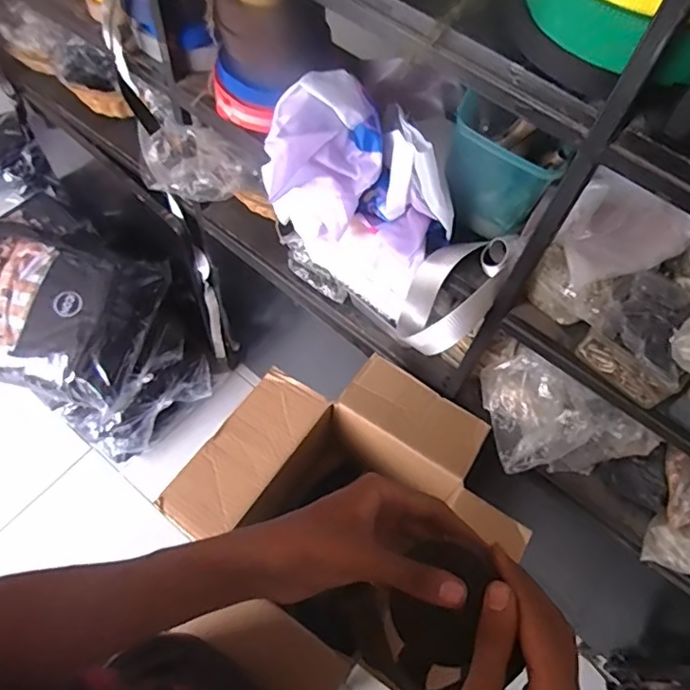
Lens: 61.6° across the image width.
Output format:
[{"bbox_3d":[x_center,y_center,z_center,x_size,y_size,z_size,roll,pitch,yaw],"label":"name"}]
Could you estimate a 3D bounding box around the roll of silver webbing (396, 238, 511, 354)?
[{"bbox_3d":[0.128,-0.053,0.727,0.101,0.150,0.105,2,61,-3],"label":"roll of silver webbing"}]

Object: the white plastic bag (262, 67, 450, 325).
[{"bbox_3d":[0.015,-0.195,0.754,0.255,0.227,0.169,21,62,8],"label":"white plastic bag"}]

